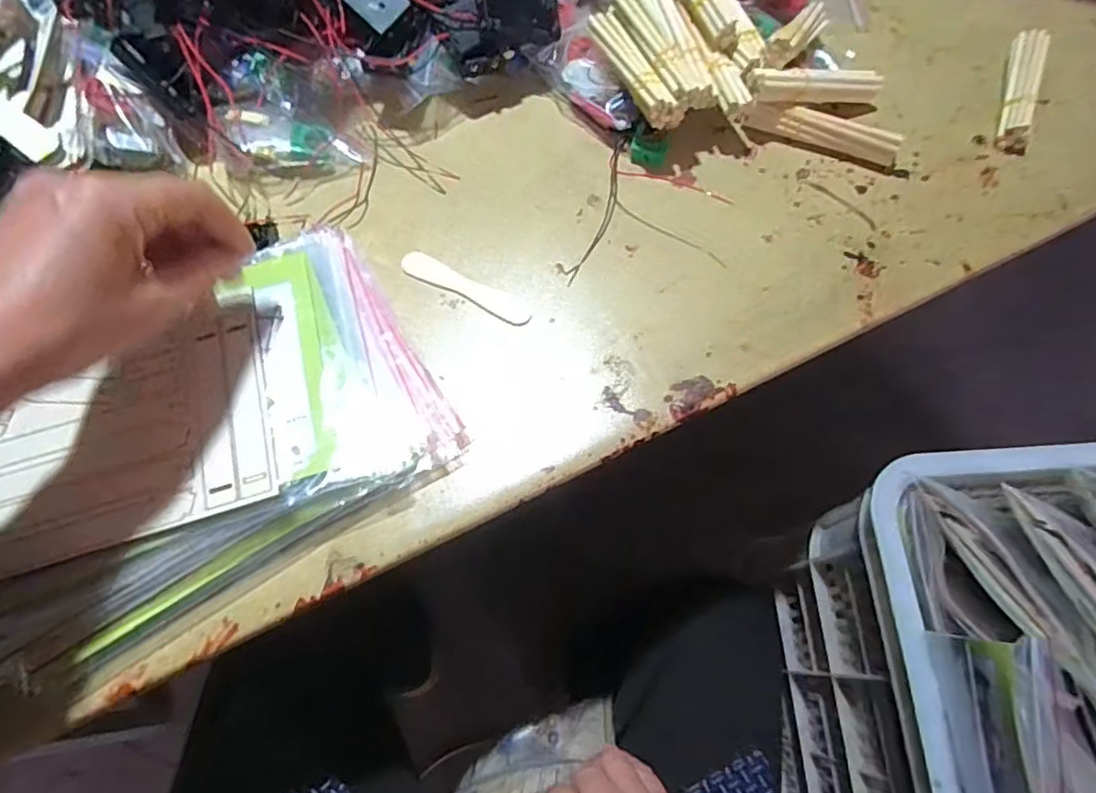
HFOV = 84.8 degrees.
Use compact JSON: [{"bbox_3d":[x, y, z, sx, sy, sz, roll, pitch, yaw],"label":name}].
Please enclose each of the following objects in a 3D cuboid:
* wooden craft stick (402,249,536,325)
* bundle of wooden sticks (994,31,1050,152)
[{"bbox_3d":[-0.052,-0.070,0.379,0.091,0.004,0.017,26,70,12],"label":"wooden craft stick"},{"bbox_3d":[0.338,-0.219,0.429,0.022,0.026,0.104,20,68,9],"label":"bundle of wooden sticks"}]

